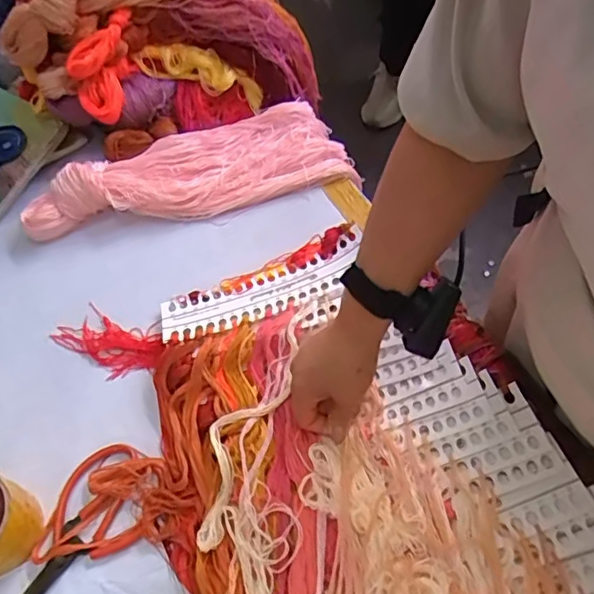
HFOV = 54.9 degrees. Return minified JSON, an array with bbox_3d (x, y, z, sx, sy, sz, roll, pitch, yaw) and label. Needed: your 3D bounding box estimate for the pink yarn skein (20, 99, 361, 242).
[{"bbox_3d":[-0.137,-0.172,0.762,0.432,0.057,0.139,-17,60,-9],"label":"pink yarn skein"}]

